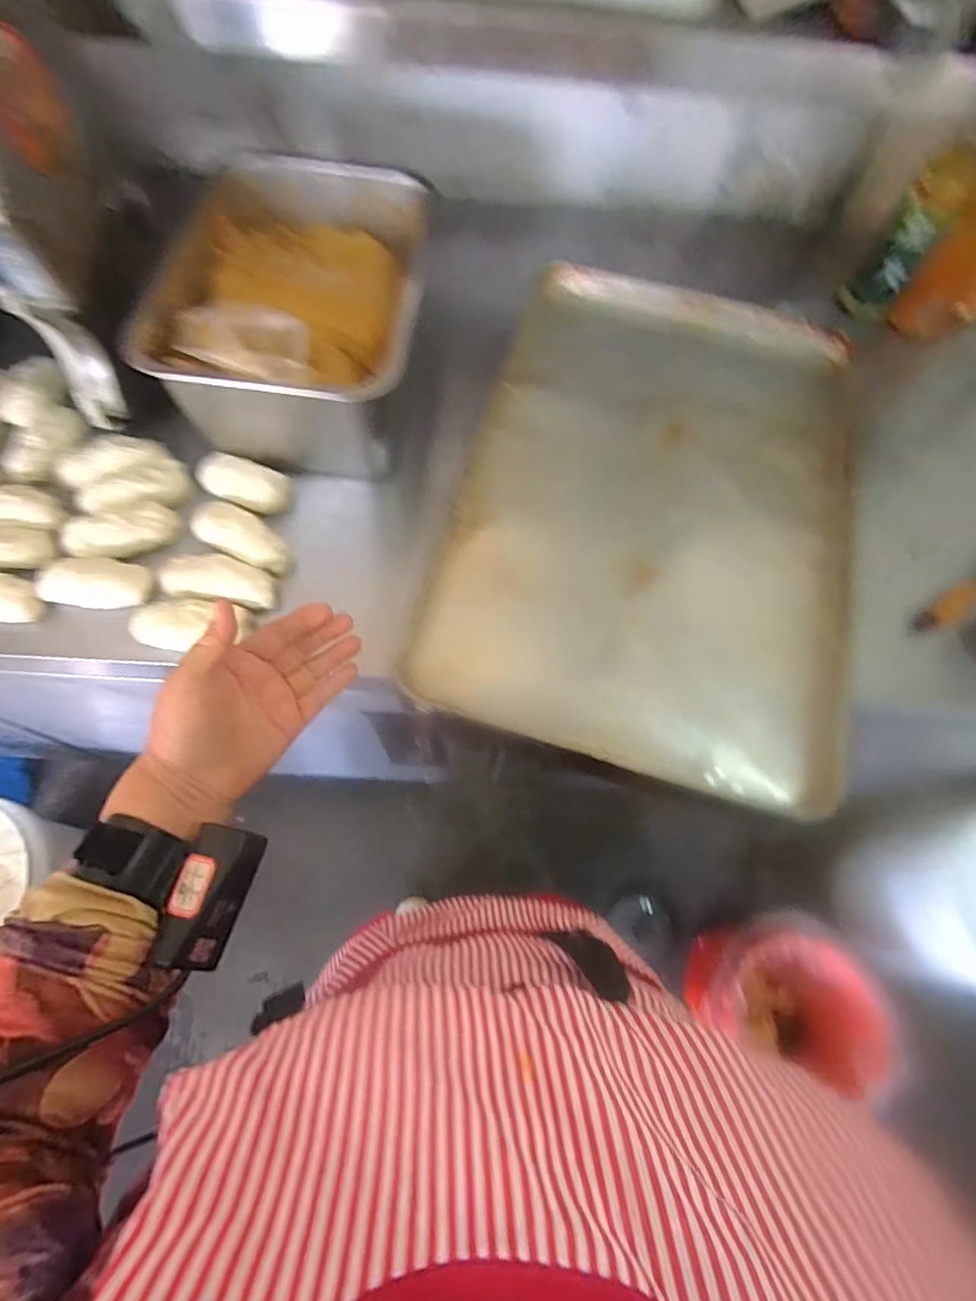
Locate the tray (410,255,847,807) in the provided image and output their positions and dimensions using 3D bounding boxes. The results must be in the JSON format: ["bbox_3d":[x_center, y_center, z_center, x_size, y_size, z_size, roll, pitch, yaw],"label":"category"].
[{"bbox_3d":[0.185,-0.165,0.617,0.404,0.047,0.578,15,67,3],"label":"tray"}]

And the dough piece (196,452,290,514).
[{"bbox_3d":[-0.278,-0.189,0.655,0.101,0.027,0.048,21,68,5],"label":"dough piece"}]

